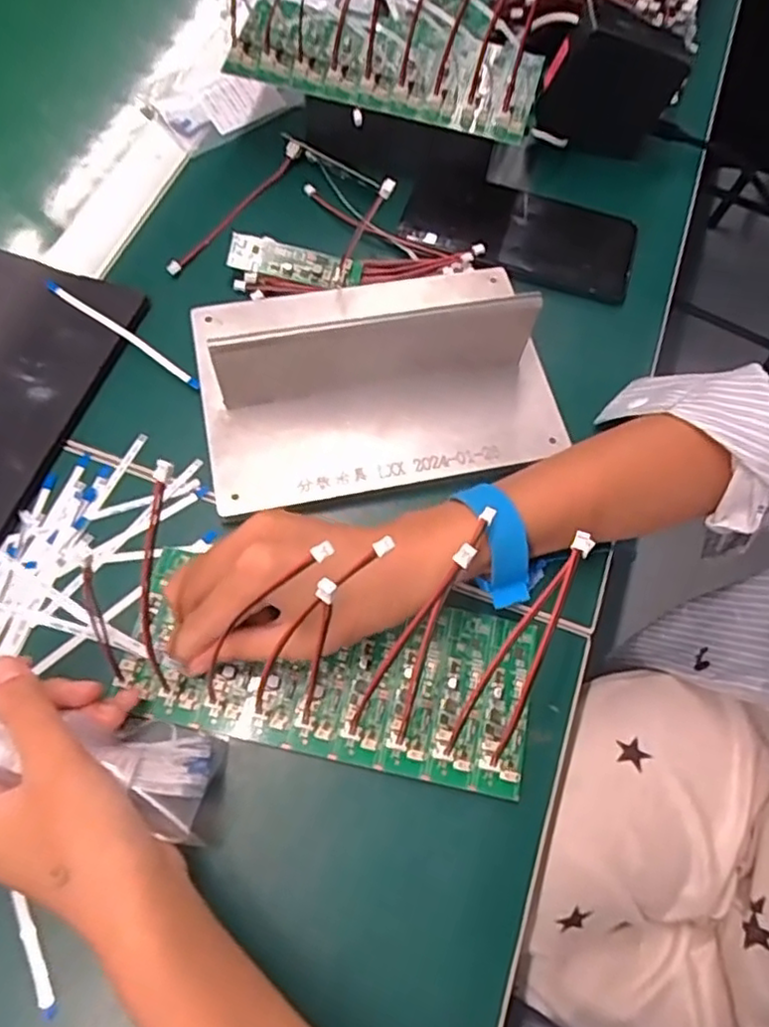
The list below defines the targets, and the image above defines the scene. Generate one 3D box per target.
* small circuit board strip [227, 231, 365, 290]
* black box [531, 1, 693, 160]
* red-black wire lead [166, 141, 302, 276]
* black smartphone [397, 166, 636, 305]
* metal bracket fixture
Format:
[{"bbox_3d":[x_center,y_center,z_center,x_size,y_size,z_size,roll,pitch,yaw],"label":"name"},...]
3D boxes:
[{"bbox_3d":[-0.057,-0.160,0.416,0.084,0.009,0.024,10,88,-2],"label":"small circuit board strip"},{"bbox_3d":[0.155,-0.296,0.447,0.087,0.088,0.023,17,67,4],"label":"black box"},{"bbox_3d":[-0.102,-0.206,0.440,0.012,0.020,0.132,34,69,12],"label":"red-black wire lead"},{"bbox_3d":[0.091,-0.193,0.442,0.156,0.007,0.071,16,66,4],"label":"black smartphone"},{"bbox_3d":[-0.008,-0.086,0.361,0.187,0.056,0.145,-10,67,-7],"label":"metal bracket fixture"}]

